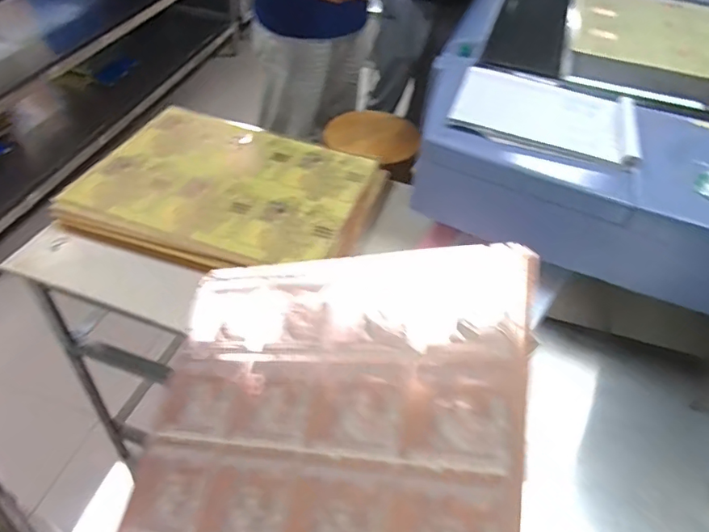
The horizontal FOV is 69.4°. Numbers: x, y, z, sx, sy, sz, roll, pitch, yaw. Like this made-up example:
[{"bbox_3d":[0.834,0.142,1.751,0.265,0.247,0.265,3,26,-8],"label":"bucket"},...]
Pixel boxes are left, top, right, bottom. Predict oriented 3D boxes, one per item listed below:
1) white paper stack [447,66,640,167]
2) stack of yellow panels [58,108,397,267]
[{"bbox_3d":[0.336,-0.271,0.904,0.307,0.020,0.235,14,46,9],"label":"white paper stack"},{"bbox_3d":[-0.238,-0.154,1.013,0.530,0.050,0.395,15,46,9],"label":"stack of yellow panels"}]

